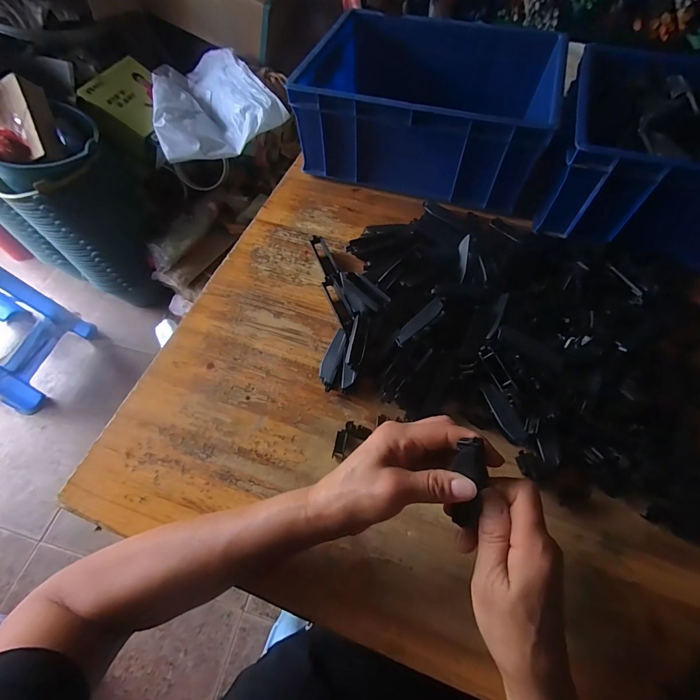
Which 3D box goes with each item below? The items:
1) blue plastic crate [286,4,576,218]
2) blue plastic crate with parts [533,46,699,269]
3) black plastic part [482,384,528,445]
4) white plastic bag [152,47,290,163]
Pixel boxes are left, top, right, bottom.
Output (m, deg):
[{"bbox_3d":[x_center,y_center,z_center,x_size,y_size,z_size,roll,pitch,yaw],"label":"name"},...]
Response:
[{"bbox_3d":[0.110,-0.354,0.520,0.333,0.119,0.228,19,62,11],"label":"blue plastic crate"},{"bbox_3d":[0.450,-0.261,0.455,0.333,0.111,0.284,19,62,11],"label":"blue plastic crate with parts"},{"bbox_3d":[0.152,0.062,0.348,0.019,0.004,0.062,-31,67,15],"label":"black plastic part"},{"bbox_3d":[-0.487,-0.842,1.191,0.394,0.151,0.428,-27,64,-14],"label":"white plastic bag"}]

